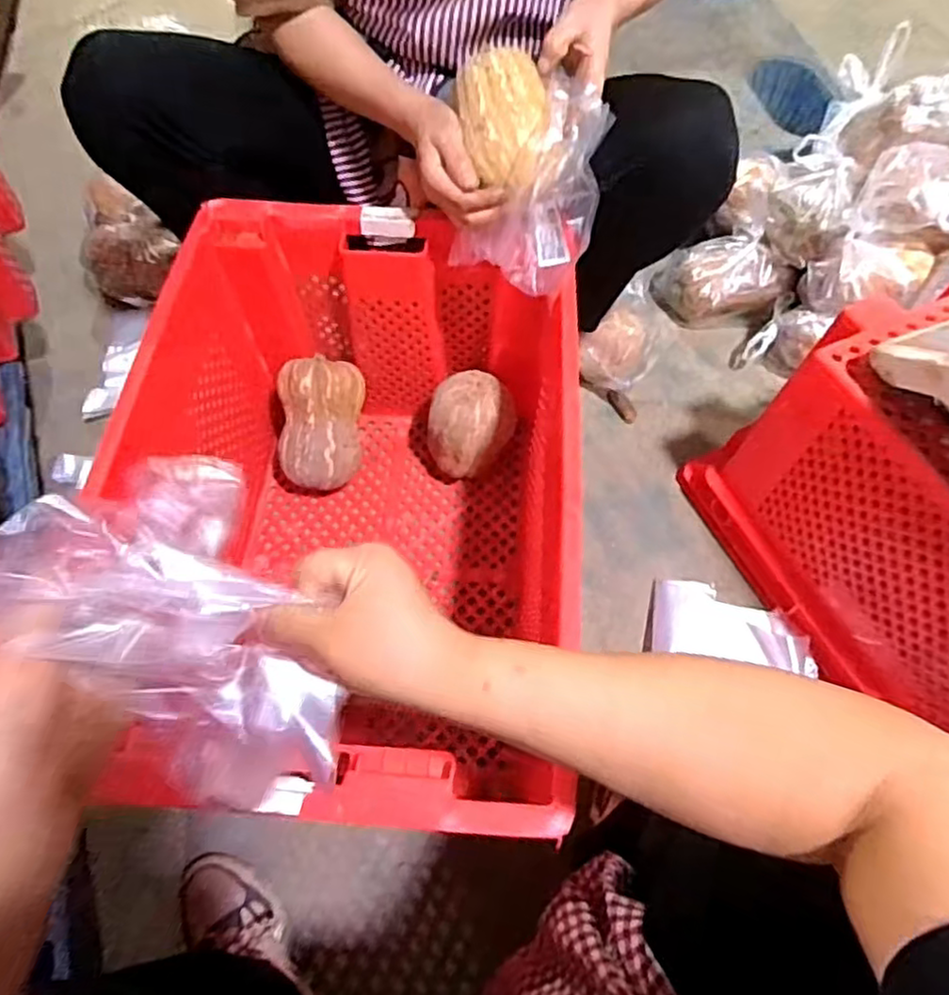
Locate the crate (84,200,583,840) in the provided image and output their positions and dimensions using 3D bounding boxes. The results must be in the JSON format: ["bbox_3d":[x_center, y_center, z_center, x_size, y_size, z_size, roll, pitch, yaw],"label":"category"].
[{"bbox_3d":[-0.121,0.021,0.753,0.423,0.334,0.624,3,61,2],"label":"crate"}]

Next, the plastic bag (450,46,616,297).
[{"bbox_3d":[0.053,-0.333,0.696,0.145,0.146,0.169,5,61,3],"label":"plastic bag"}]

